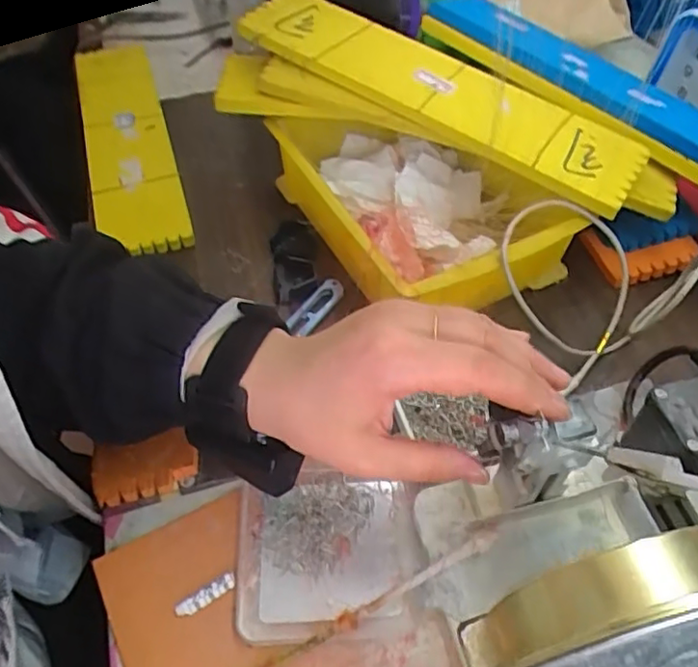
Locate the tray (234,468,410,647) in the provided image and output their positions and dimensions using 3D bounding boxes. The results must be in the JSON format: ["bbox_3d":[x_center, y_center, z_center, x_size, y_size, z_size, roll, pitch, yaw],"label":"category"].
[{"bbox_3d":[-0.016,0.131,0.372,0.103,0.020,0.099,-1,52,0],"label":"tray"}]

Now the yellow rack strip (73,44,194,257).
[{"bbox_3d":[-0.223,-0.197,0.612,0.081,0.021,0.311,-17,59,-8],"label":"yellow rack strip"}]

